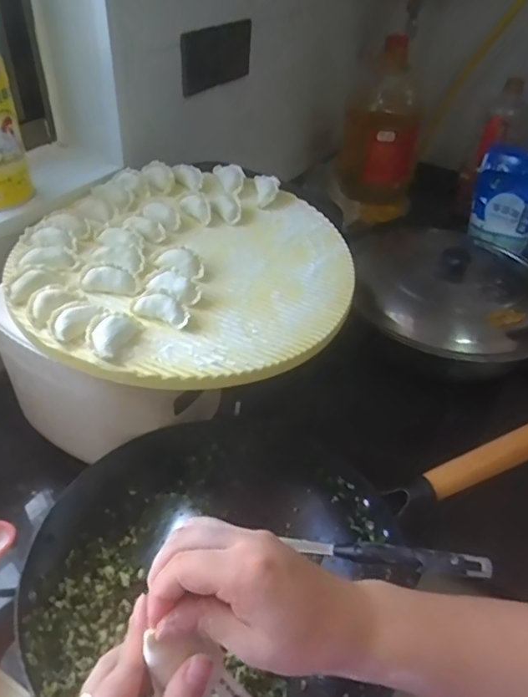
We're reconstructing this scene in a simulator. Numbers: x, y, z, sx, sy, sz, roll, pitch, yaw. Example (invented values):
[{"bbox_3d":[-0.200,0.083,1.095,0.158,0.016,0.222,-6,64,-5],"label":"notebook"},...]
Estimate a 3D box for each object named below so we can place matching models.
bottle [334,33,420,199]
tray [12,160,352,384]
[{"bbox_3d":[0.235,-0.433,1.095,0.150,0.288,0.104,12,38,7],"label":"bottle"},{"bbox_3d":[-0.085,-0.105,0.640,0.362,0.066,0.366,4,37,-3],"label":"tray"}]

